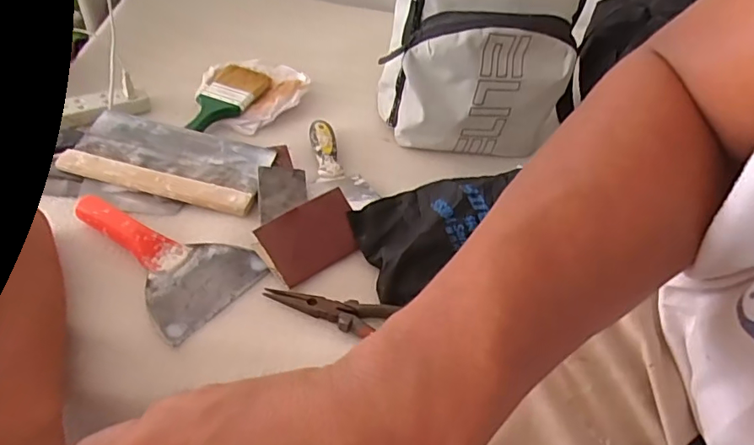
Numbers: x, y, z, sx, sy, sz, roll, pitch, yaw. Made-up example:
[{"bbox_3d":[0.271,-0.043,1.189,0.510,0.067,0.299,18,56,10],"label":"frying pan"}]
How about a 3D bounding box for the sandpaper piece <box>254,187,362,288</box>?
[{"bbox_3d":[-0.070,0.015,0.595,0.112,0.007,0.075,-29,91,-33],"label":"sandpaper piece"}]

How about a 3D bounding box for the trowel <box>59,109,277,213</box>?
[{"bbox_3d":[-0.264,-0.074,0.668,0.240,0.022,0.133,10,45,4],"label":"trowel"}]

